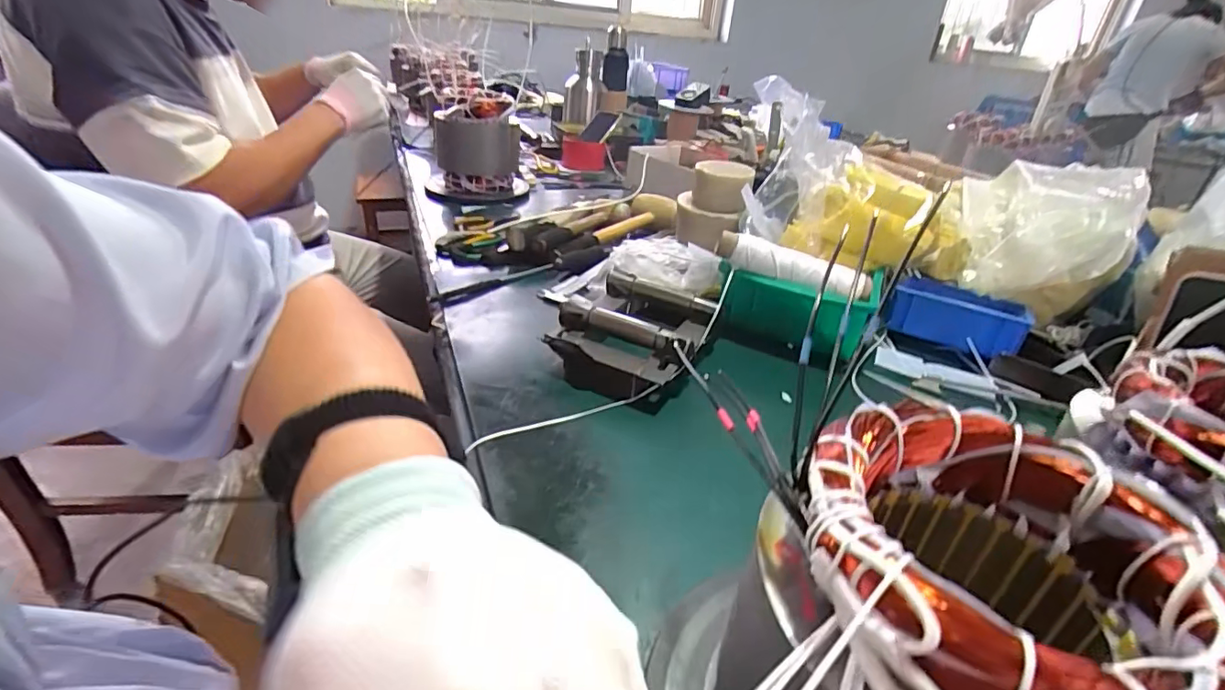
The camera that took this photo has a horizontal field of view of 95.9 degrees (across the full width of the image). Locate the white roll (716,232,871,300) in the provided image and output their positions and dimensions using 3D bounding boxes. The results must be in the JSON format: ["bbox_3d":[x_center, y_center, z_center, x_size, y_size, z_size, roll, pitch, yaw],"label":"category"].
[{"bbox_3d":[0.201,-0.085,0.612,0.168,0.032,0.035,18,35,6],"label":"white roll"}]

